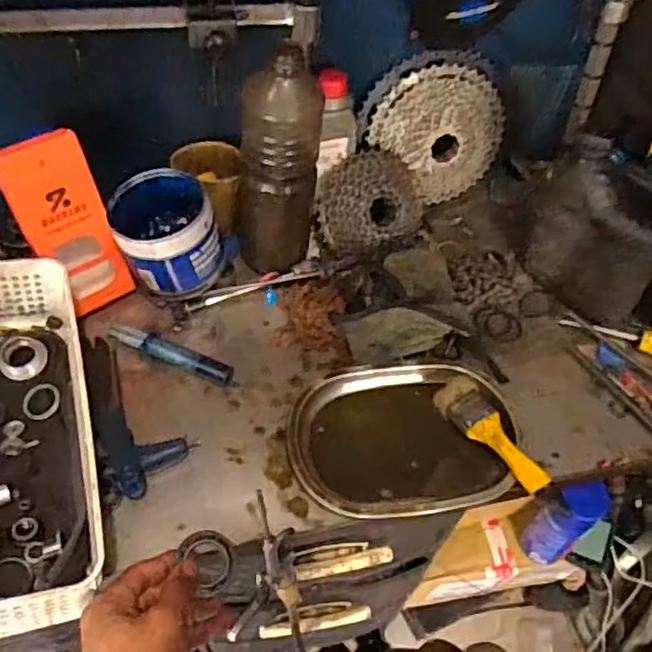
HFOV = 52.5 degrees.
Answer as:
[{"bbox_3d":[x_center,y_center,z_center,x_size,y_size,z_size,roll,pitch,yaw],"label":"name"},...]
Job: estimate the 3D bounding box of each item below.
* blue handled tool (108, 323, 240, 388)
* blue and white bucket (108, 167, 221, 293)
[{"bbox_3d":[-0.154,0.027,0.676,0.141,0.024,0.029,21,56,10],"label":"blue handled tool"},{"bbox_3d":[-0.167,-0.096,0.687,0.099,0.078,0.107,2,55,-3],"label":"blue and white bucket"}]

